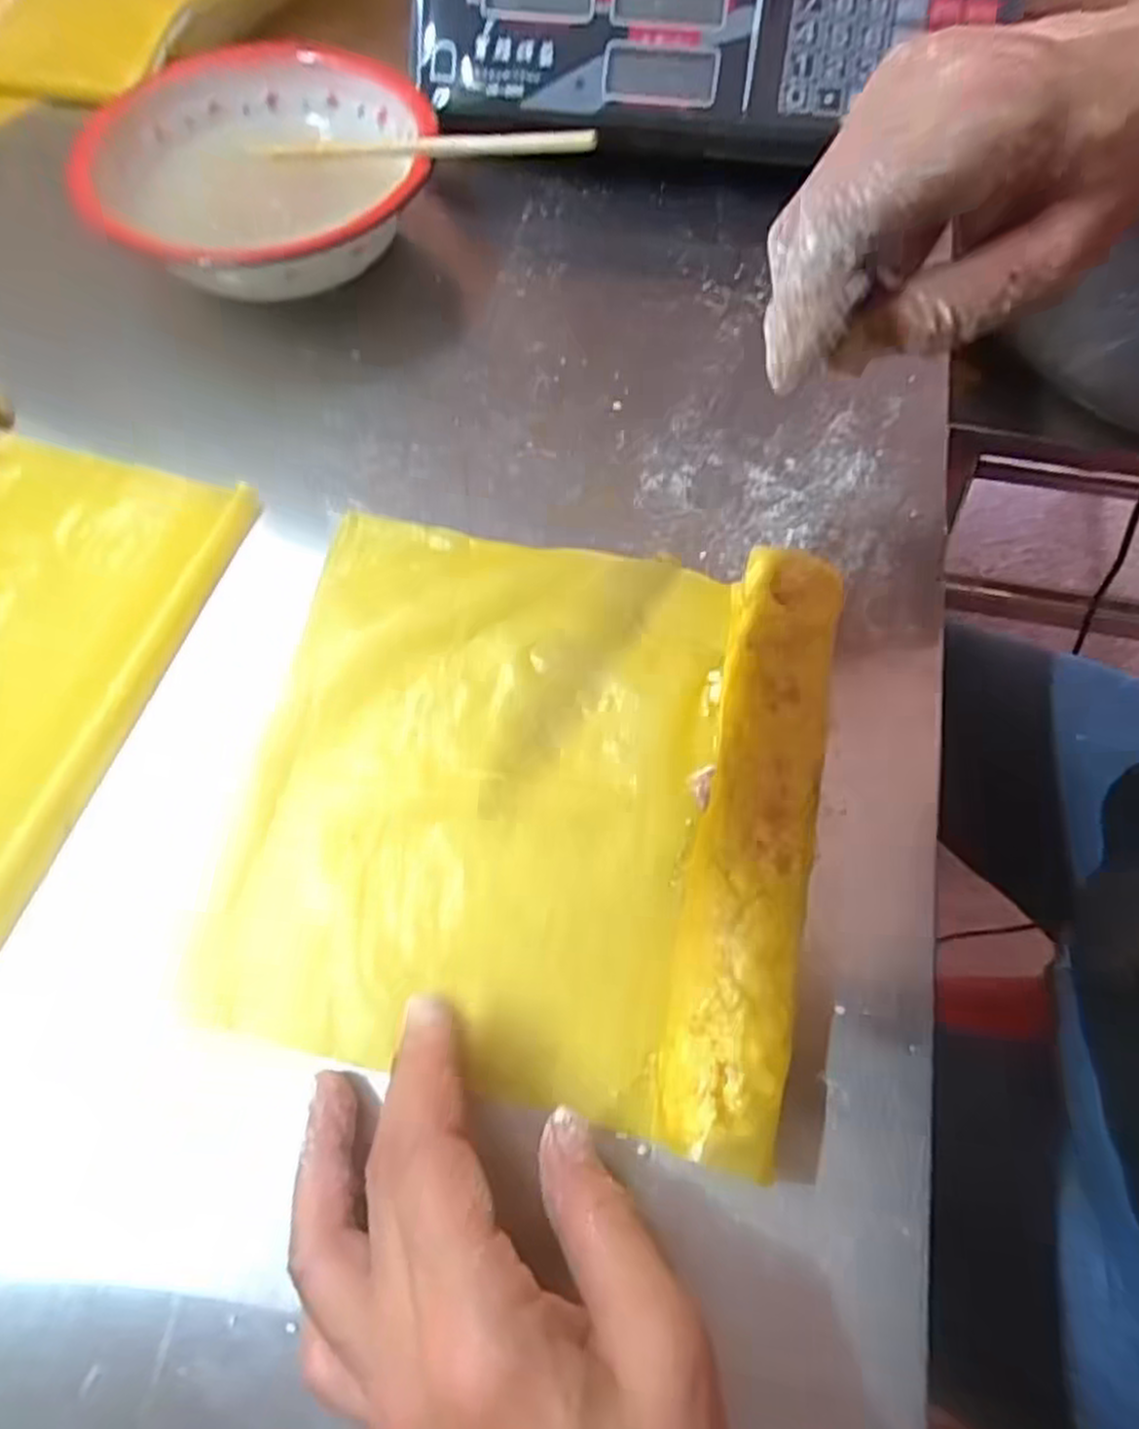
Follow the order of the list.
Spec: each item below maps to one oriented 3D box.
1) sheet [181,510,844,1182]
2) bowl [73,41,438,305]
[{"bbox_3d":[-0.016,0.019,0.270,0.197,0.035,0.205,13,63,5],"label":"sheet"},{"bbox_3d":[-0.149,-0.264,0.390,0.158,0.070,0.158,0,65,0],"label":"bowl"}]

